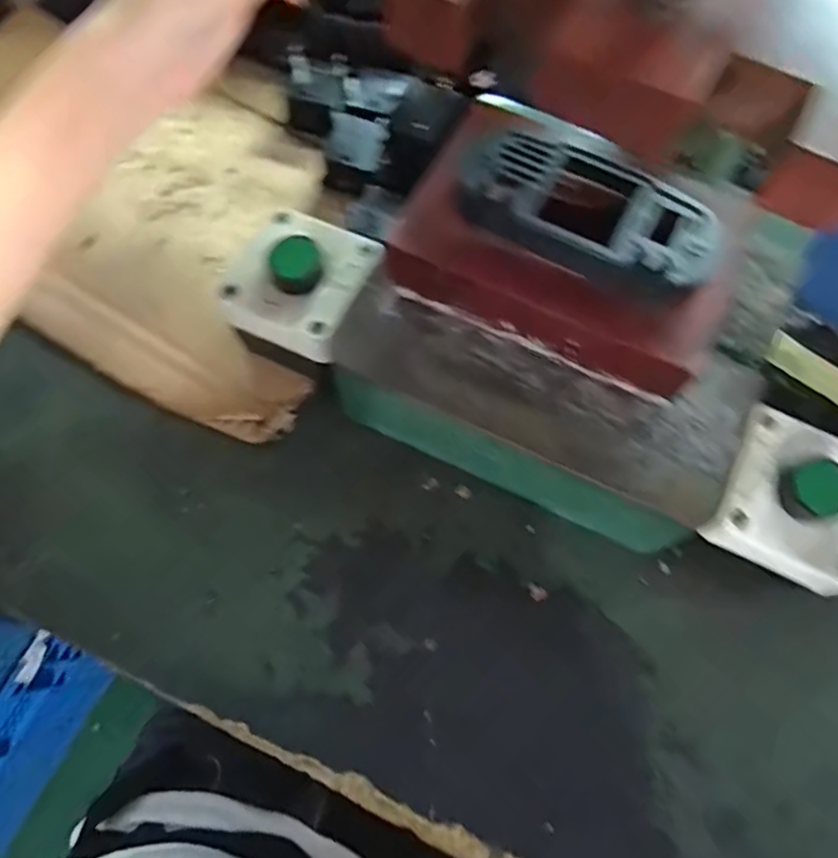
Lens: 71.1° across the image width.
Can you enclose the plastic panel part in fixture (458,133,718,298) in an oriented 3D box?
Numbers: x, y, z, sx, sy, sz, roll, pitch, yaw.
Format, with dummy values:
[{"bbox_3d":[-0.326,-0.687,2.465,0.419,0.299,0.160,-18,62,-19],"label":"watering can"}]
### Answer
[{"bbox_3d":[0.071,-0.093,0.245,0.108,0.015,0.059,29,73,9],"label":"plastic panel part in fixture"}]

